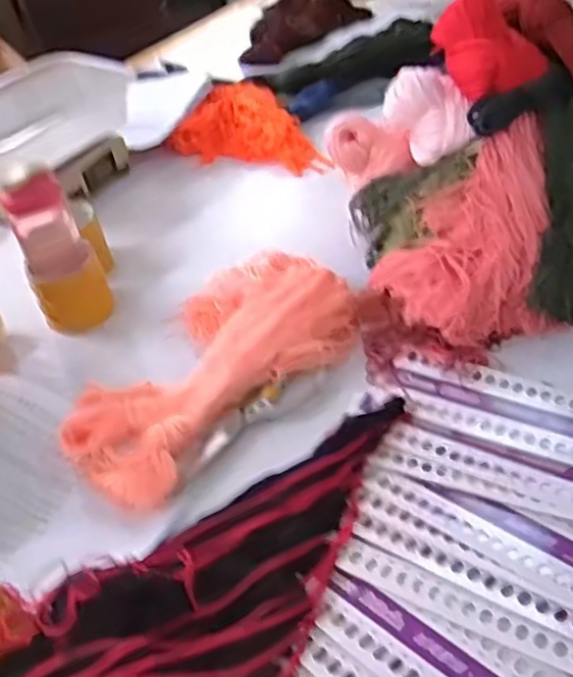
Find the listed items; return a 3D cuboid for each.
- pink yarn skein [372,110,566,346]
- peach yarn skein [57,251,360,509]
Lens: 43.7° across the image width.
[{"bbox_3d":[0.198,-0.094,0.736,0.183,0.151,0.136,-18,45,-11],"label":"pink yarn skein"},{"bbox_3d":[-0.084,0.016,0.745,0.337,0.057,0.195,-37,51,-27],"label":"peach yarn skein"}]

